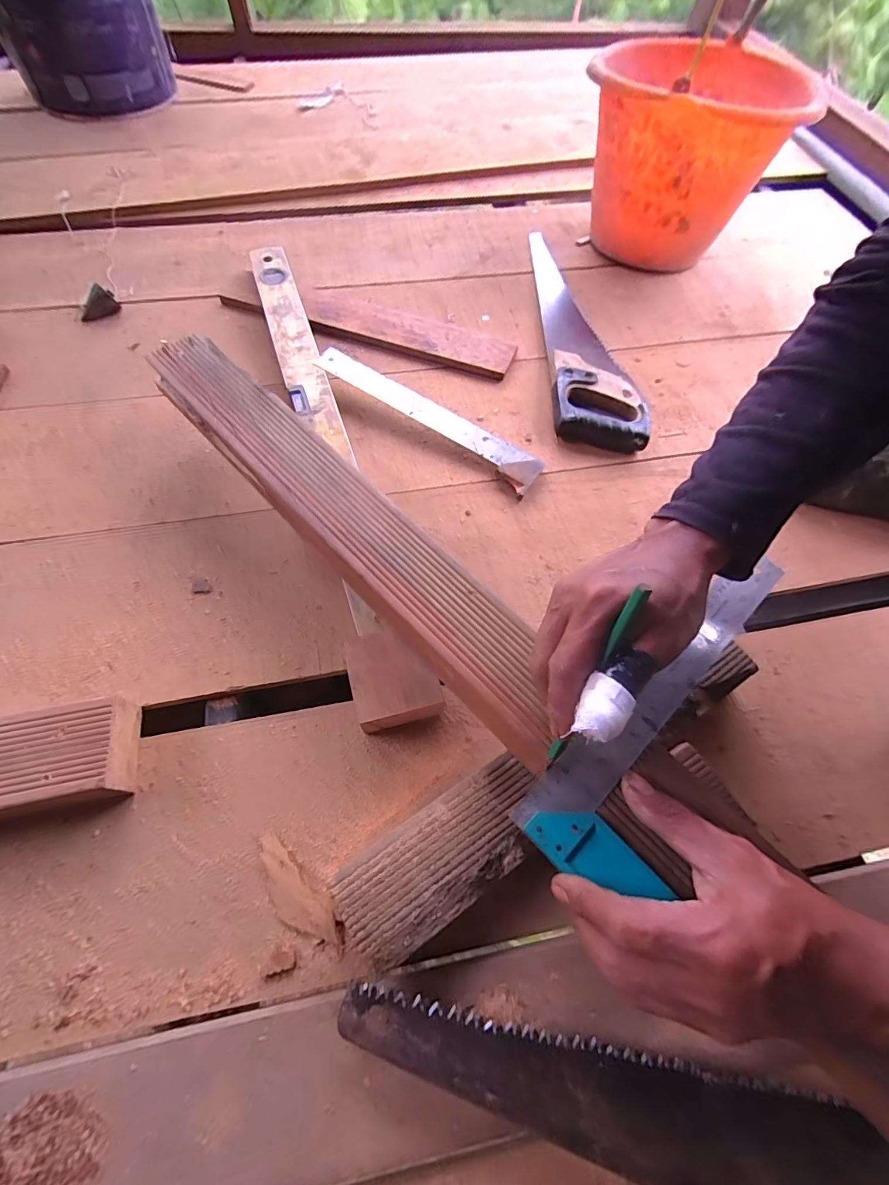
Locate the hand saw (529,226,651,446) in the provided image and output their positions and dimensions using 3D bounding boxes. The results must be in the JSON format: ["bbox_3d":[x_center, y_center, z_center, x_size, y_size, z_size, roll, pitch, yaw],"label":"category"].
[{"bbox_3d":[0.193,-0.388,0.660,0.107,0.030,0.467,3,62,-2],"label":"hand saw"}]

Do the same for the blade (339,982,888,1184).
[{"bbox_3d":[0.114,0.305,0.283,0.351,0.008,0.071,21,63,5],"label":"blade"}]

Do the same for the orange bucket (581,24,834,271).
[{"bbox_3d":[0.340,-0.640,0.704,0.252,0.209,0.255,1,62,-3],"label":"orange bucket"}]

